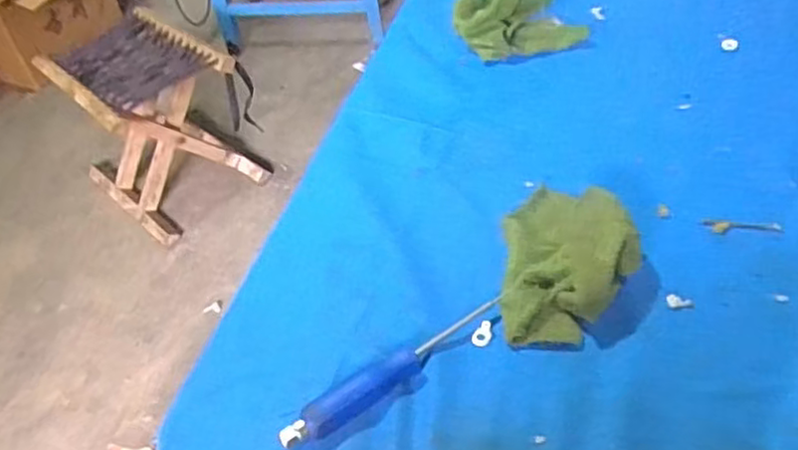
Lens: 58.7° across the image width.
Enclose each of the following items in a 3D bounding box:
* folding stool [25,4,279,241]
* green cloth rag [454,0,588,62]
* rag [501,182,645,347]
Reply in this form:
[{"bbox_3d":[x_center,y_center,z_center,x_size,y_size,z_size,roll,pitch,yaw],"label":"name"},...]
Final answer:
[{"bbox_3d":[-0.502,-0.213,1.459,0.317,0.301,0.280,33,58,32],"label":"folding stool"},{"bbox_3d":[0.113,-0.190,0.660,0.119,0.046,0.054,-8,46,-1],"label":"green cloth rag"},{"bbox_3d":[0.113,0.014,0.463,0.086,0.039,0.137,2,47,9],"label":"rag"}]

